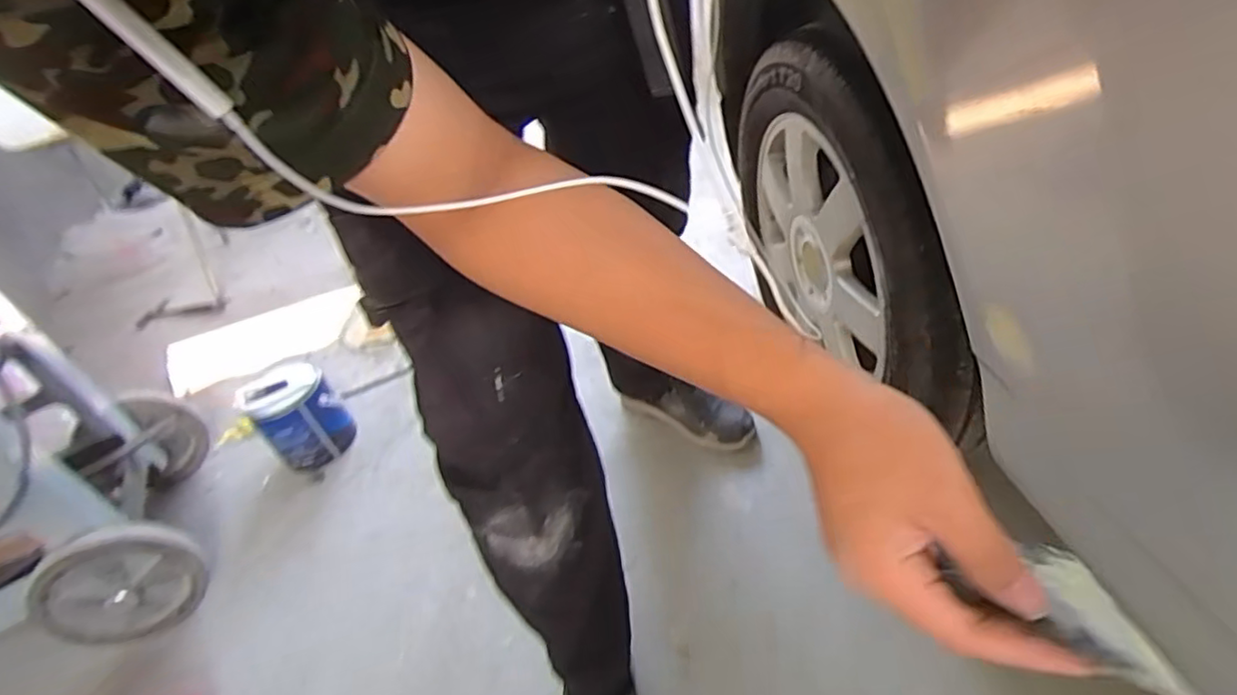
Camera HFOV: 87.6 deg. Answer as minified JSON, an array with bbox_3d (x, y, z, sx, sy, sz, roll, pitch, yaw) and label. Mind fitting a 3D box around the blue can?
[{"bbox_3d":[-0.604,0.143,1.227,0.160,0.185,0.128,-33,43,-32],"label":"blue can"}]

